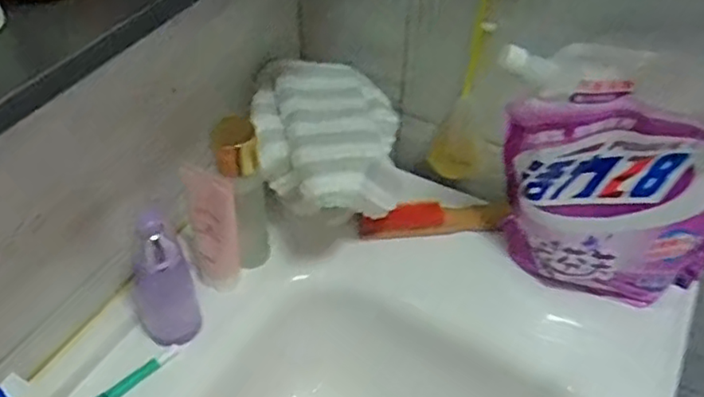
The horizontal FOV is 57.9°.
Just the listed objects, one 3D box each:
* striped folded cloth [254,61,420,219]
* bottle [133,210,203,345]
[{"bbox_3d":[-0.022,-0.061,0.653,0.157,0.073,0.181,-26,51,-25],"label":"striped folded cloth"},{"bbox_3d":[-0.169,0.073,0.555,0.051,0.150,0.037,-18,48,-18],"label":"bottle"}]

